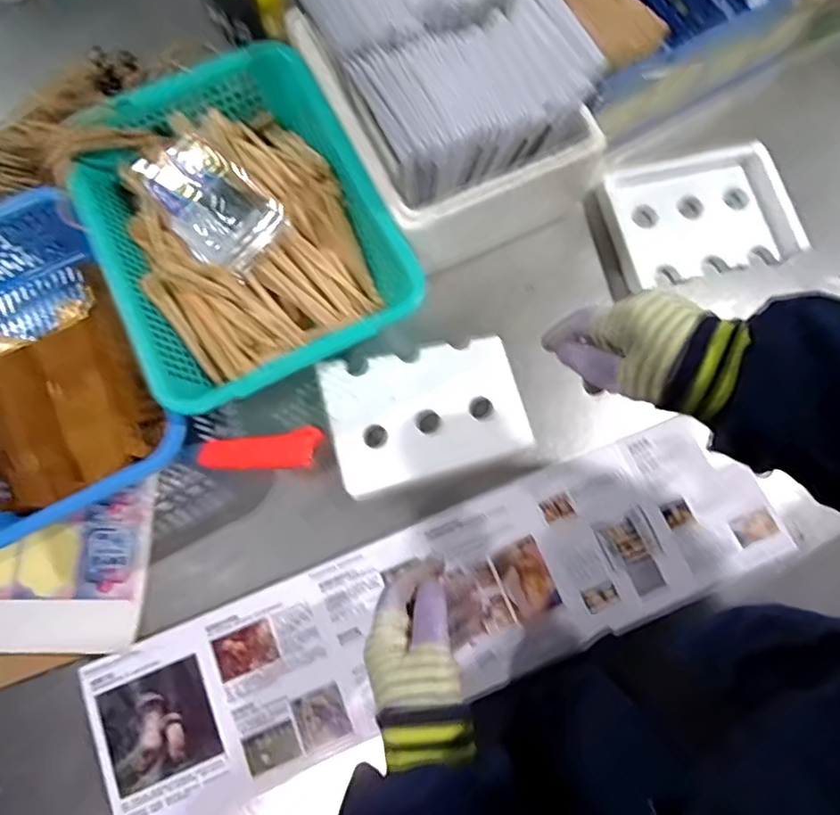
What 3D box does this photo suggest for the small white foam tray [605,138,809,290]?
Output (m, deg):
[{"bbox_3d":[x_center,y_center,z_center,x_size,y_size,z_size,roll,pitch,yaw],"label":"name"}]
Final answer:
[{"bbox_3d":[0.316,-0.225,0.642,0.197,0.026,0.147,-10,76,-3],"label":"small white foam tray"}]

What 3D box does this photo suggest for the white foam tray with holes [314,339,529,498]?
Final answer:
[{"bbox_3d":[0.005,0.002,0.589,0.194,0.021,0.137,-16,77,-4],"label":"white foam tray with holes"}]

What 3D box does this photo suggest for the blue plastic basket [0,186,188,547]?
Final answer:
[{"bbox_3d":[-0.396,-0.039,0.570,0.211,0.086,0.306,-29,78,-7],"label":"blue plastic basket"}]

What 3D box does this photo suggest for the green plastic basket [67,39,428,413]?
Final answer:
[{"bbox_3d":[-0.187,-0.187,0.591,0.270,0.084,0.341,-28,78,-7],"label":"green plastic basket"}]

